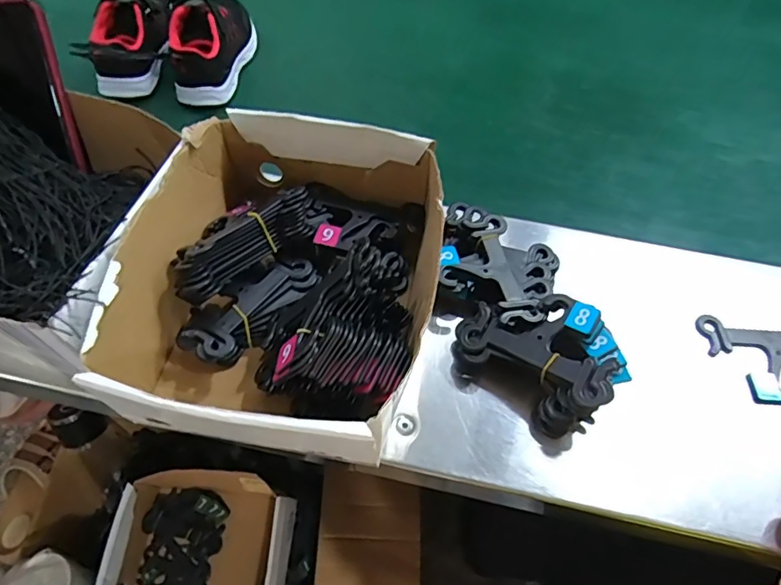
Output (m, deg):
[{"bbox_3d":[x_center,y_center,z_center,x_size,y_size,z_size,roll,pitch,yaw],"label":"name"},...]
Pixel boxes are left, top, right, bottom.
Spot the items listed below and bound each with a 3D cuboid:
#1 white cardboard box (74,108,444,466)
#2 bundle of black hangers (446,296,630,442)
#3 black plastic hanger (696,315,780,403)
[{"bbox_3d":[-0.076,-0.012,0.375,0.203,0.090,0.242,8,59,4],"label":"white cardboard box"},{"bbox_3d":[0.108,0.044,0.373,0.113,0.043,0.091,33,64,17],"label":"bundle of black hangers"},{"bbox_3d":[0.298,0.052,0.398,0.102,0.006,0.071,3,59,1],"label":"black plastic hanger"}]

